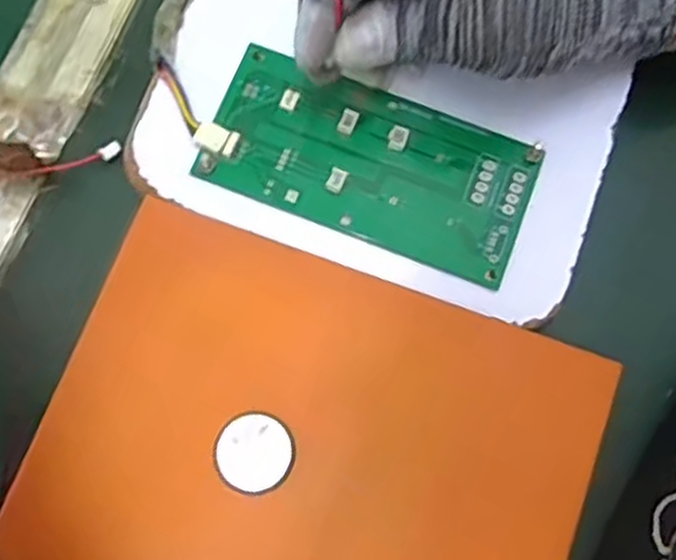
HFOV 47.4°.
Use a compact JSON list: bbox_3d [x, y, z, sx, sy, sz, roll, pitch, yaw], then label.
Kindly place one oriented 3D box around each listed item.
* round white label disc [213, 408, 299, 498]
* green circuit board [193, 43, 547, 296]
[{"bbox_3d":[-0.031,0.065,0.288,0.029,0.004,0.029,0,75,2],"label":"round white label disc"},{"bbox_3d":[0.013,-0.050,0.321,0.134,0.009,0.064,20,77,7],"label":"green circuit board"}]

